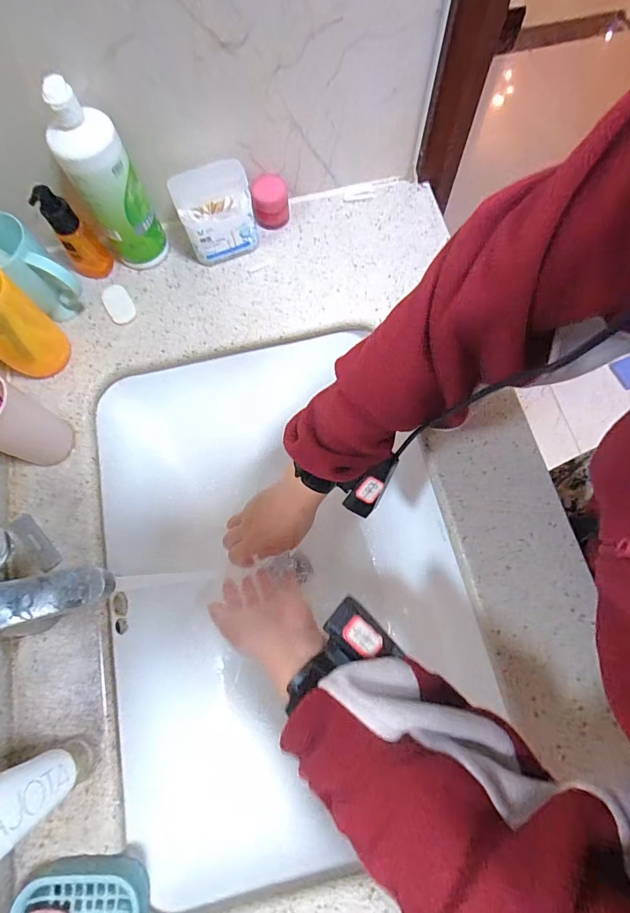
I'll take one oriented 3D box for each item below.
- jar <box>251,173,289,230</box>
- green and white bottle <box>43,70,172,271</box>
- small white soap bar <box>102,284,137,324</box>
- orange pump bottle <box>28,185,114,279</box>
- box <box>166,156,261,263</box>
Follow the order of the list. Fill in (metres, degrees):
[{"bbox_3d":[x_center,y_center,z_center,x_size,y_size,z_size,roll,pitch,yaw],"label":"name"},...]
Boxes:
[{"bbox_3d":[-0.058,-0.335,0.545,0.045,0.047,0.044,-1,73,2],"label":"jar"},{"bbox_3d":[-0.228,-0.297,0.460,0.067,0.190,0.056,-31,74,-7],"label":"green and white bottle"},{"bbox_3d":[-0.251,-0.195,0.526,0.033,0.006,0.056,-29,74,-7],"label":"small white soap bar"},{"bbox_3d":[-0.292,-0.270,0.493,0.049,0.113,0.039,-36,75,-9],"label":"orange pump bottle"},{"bbox_3d":[-0.120,-0.298,0.509,0.089,0.096,0.059,-22,73,-5],"label":"box"}]

